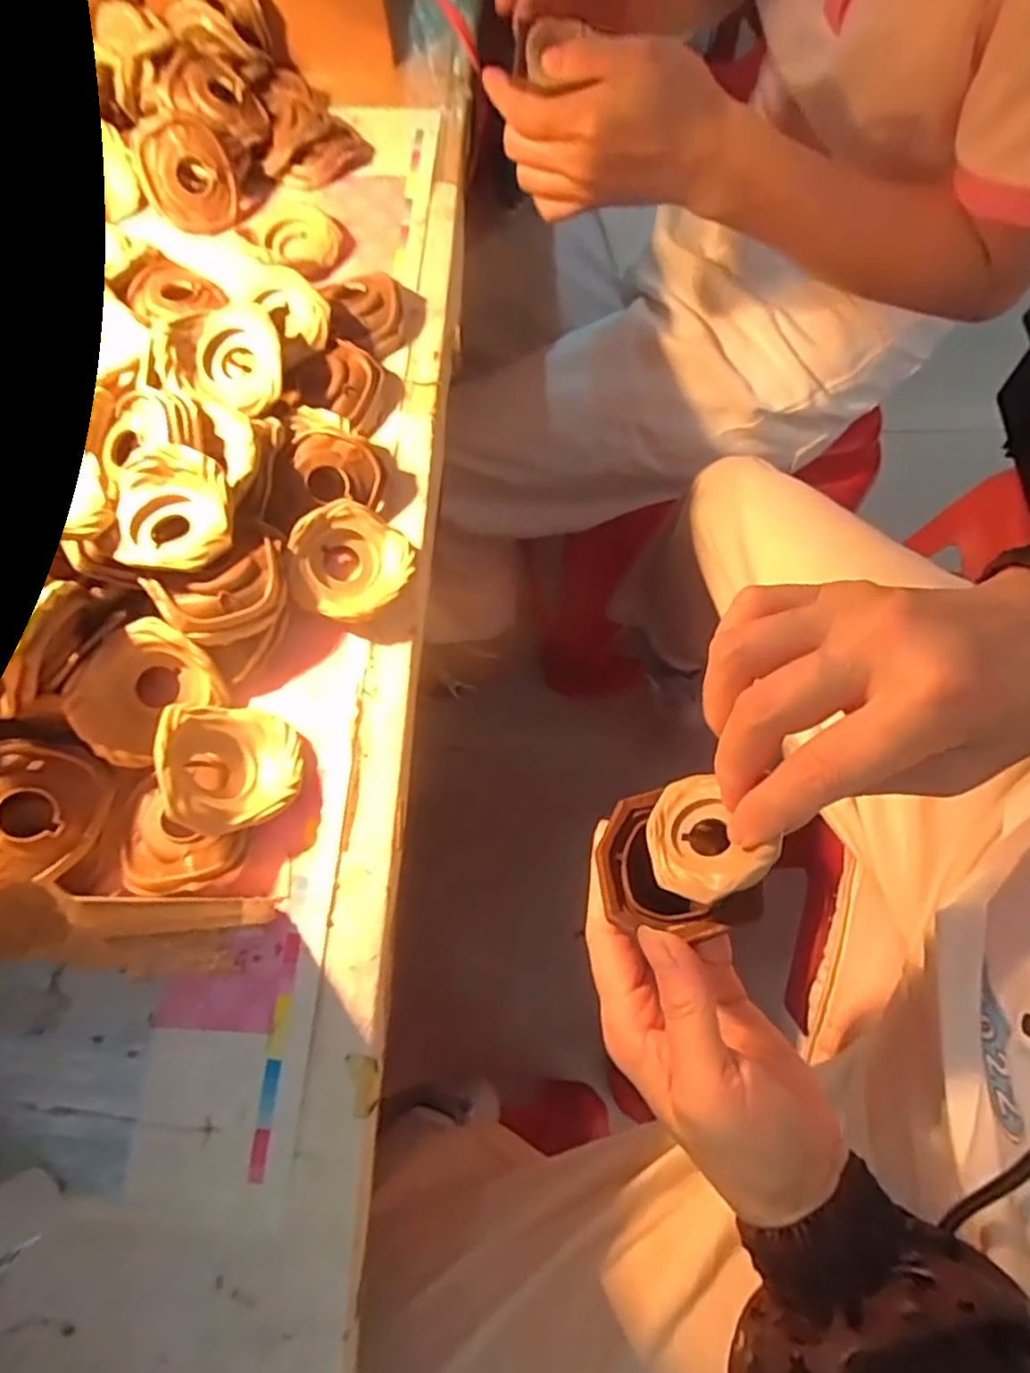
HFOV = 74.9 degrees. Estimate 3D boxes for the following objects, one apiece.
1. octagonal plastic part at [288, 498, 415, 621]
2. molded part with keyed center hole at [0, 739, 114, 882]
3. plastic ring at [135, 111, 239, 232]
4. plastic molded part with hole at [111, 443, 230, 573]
[{"bbox_3d":[-0.068,-0.051,0.281,0.049,0.023,0.047,-35,72,-10],"label":"octagonal plastic part"},{"bbox_3d":[-0.168,0.042,0.231,0.045,0.015,0.044,21,63,-23],"label":"molded part with keyed center hole"},{"bbox_3d":[-0.170,-0.262,0.347,0.046,0.047,0.011,-15,38,6],"label":"plastic ring"},{"bbox_3d":[-0.131,-0.066,0.256,0.042,0.017,0.048,-5,69,1],"label":"plastic molded part with hole"}]

